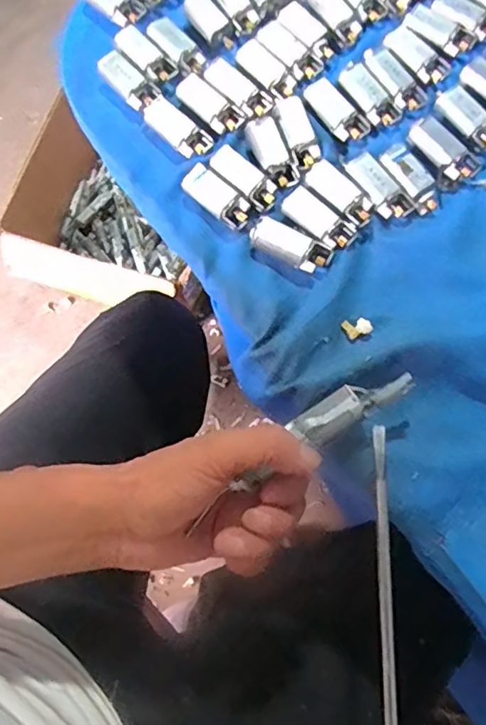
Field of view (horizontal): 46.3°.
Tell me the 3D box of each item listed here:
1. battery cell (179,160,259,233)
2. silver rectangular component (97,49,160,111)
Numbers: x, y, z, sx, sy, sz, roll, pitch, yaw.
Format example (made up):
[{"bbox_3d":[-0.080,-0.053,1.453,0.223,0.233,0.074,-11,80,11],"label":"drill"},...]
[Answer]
[{"bbox_3d":[-0.015,-0.101,0.348,0.047,0.007,0.021,37,79,9],"label":"battery cell"},{"bbox_3d":[-0.076,-0.184,0.370,0.042,0.009,0.020,44,80,10],"label":"silver rectangular component"}]

